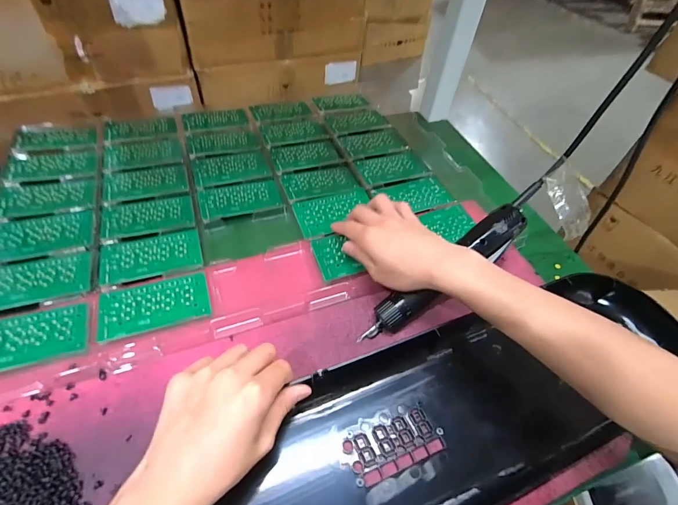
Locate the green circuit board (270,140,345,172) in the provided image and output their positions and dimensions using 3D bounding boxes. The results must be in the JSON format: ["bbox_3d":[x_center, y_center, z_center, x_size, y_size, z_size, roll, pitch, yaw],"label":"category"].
[{"bbox_3d":[-0.052,-0.156,0.562,0.101,0.004,0.060,-16,55,-15],"label":"green circuit board"}]

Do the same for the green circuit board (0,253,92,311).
[{"bbox_3d":[-0.329,0.030,0.381,0.106,0.007,0.063,-12,54,-12],"label":"green circuit board"}]

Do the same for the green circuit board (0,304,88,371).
[{"bbox_3d":[-0.304,0.082,0.342,0.104,0.009,0.058,-12,54,-12],"label":"green circuit board"}]

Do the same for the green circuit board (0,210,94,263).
[{"bbox_3d":[-0.356,-0.022,0.421,0.106,0.006,0.063,-14,54,-14],"label":"green circuit board"}]

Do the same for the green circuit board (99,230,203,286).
[{"bbox_3d":[-0.220,0.005,0.416,0.106,0.004,0.057,-12,54,-16],"label":"green circuit board"}]

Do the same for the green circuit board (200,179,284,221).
[{"bbox_3d":[-0.136,-0.075,0.490,0.105,0.004,0.061,-14,54,-14],"label":"green circuit board"}]

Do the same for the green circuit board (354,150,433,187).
[{"bbox_3d":[0.084,-0.136,0.554,0.108,0.004,0.065,-18,55,-16],"label":"green circuit board"}]

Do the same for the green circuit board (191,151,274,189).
[{"bbox_3d":[-0.161,-0.126,0.529,0.105,0.005,0.062,-14,54,-14],"label":"green circuit board"}]

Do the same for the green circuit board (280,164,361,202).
[{"bbox_3d":[-0.027,-0.106,0.523,0.107,0.004,0.061,-15,54,-14],"label":"green circuit board"}]

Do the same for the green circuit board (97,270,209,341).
[{"bbox_3d":[-0.195,0.055,0.376,0.106,0.004,0.059,-12,52,-16],"label":"green circuit board"}]

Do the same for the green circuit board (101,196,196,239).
[{"bbox_3d":[-0.246,-0.046,0.457,0.107,0.004,0.063,-11,51,-16],"label":"green circuit board"}]

